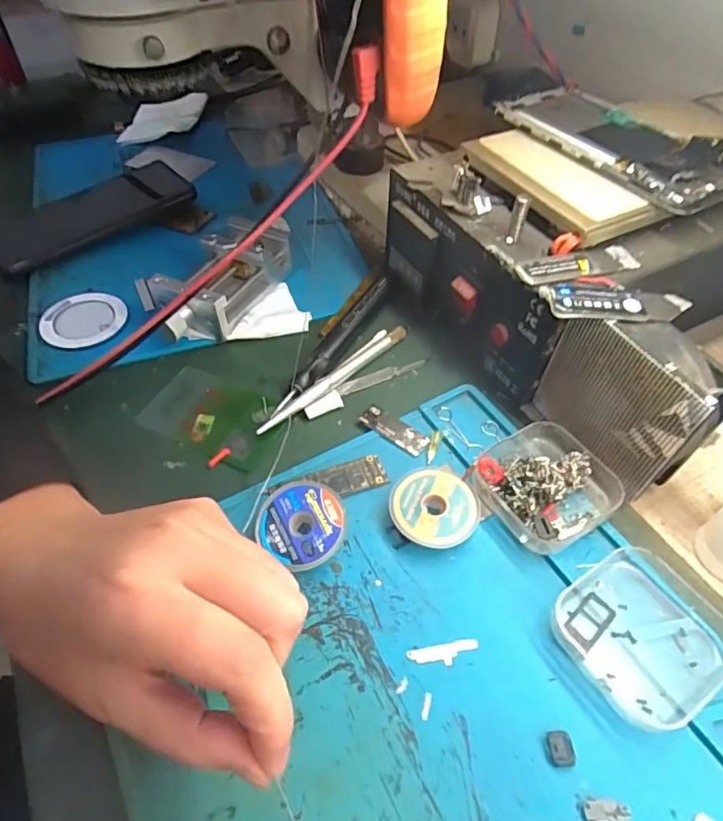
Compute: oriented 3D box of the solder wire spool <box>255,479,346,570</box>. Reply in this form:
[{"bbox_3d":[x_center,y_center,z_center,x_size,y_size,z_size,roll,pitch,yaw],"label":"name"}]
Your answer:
[{"bbox_3d":[-0.029,0.058,0.270,0.044,0.017,0.041,0,50,0],"label":"solder wire spool"}]

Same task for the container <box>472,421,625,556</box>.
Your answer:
[{"bbox_3d":[0.098,0.038,0.283,0.063,0.023,0.063,-29,56,-22],"label":"container"}]

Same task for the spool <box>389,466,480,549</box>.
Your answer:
[{"bbox_3d":[0.038,0.051,0.278,0.044,0.013,0.043,0,50,0],"label":"spool"}]

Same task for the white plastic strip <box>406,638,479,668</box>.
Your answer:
[{"bbox_3d":[0.037,0.109,0.238,0.032,0.004,0.009,-8,50,-7],"label":"white plastic strip"}]

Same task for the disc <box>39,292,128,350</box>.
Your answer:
[{"bbox_3d":[-0.199,-0.066,0.381,0.058,0.007,0.058,0,50,0],"label":"disc"}]

